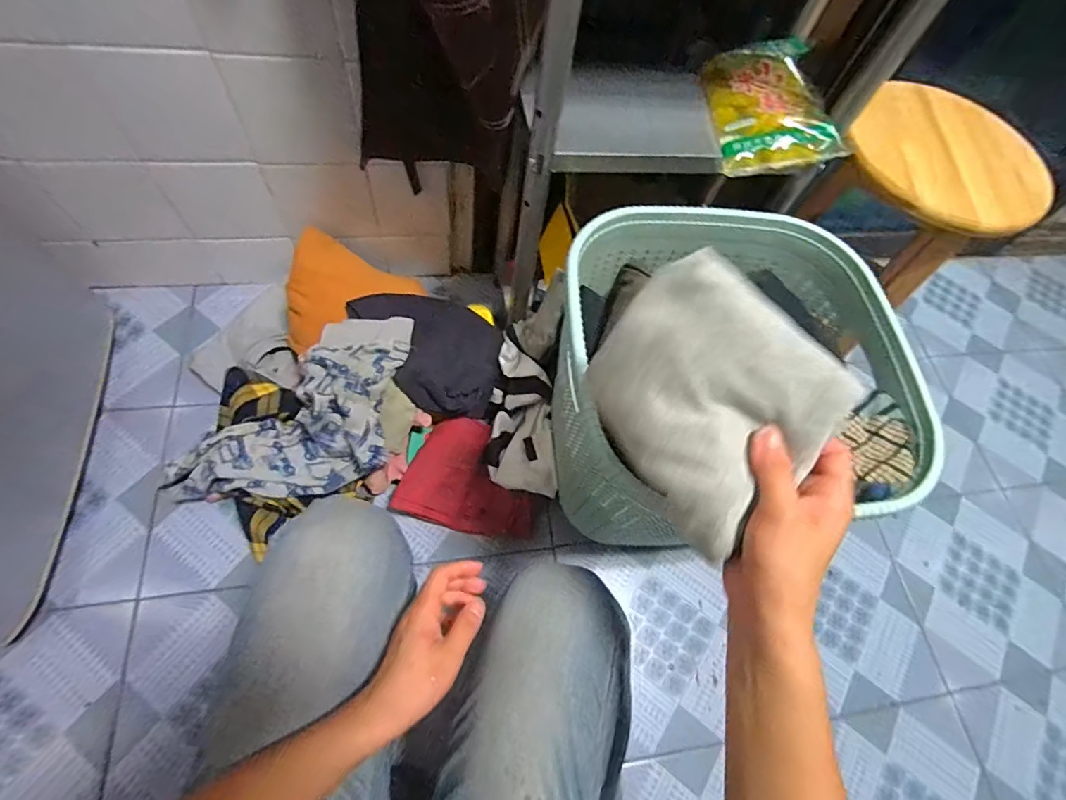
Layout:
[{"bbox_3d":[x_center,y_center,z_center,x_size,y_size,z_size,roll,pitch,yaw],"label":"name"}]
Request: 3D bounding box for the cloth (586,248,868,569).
[{"bbox_3d":[0.112,-0.007,0.329,0.137,0.021,0.167,-47,58,19],"label":"cloth"}]

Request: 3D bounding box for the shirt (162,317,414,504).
[{"bbox_3d":[-0.328,0.049,0.710,0.411,0.107,0.181,-39,69,1],"label":"shirt"}]

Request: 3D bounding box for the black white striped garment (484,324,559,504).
[{"bbox_3d":[-0.024,0.024,0.765,0.105,0.047,0.249,-4,101,-4],"label":"black white striped garment"}]

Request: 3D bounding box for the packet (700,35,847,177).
[{"bbox_3d":[0.292,-0.372,0.609,0.137,0.055,0.181,-3,63,-3],"label":"packet"}]

